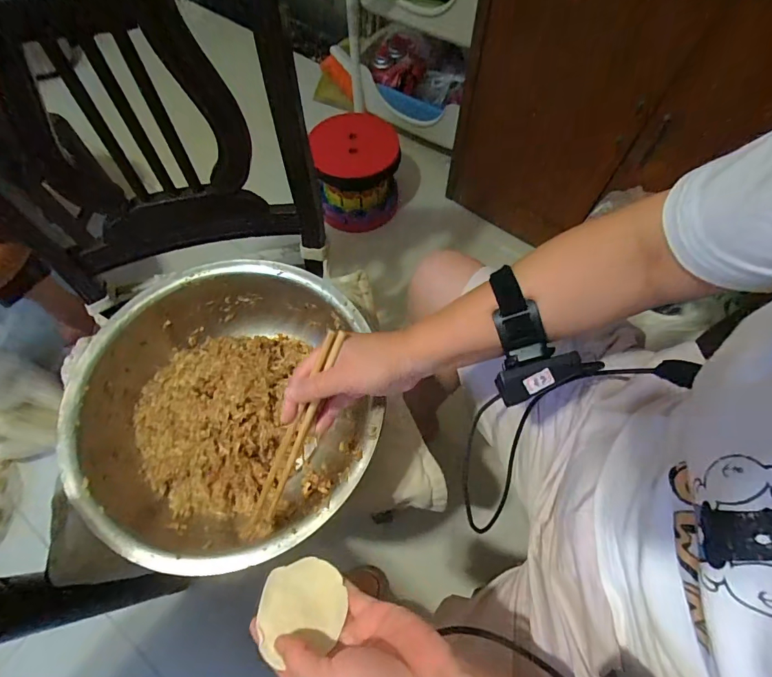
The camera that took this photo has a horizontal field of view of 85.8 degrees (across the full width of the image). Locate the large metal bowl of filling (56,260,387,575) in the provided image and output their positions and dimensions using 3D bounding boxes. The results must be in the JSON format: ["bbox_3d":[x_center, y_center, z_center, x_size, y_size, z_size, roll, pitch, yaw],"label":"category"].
[{"bbox_3d":[-0.176,0.079,0.487,0.310,0.098,0.322,0,65,0],"label":"large metal bowl of filling"}]

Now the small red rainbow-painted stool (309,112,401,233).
[{"bbox_3d":[-0.083,-0.470,1.168,0.229,0.237,0.250,-4,65,-2],"label":"small red rainbow-painted stool"}]

